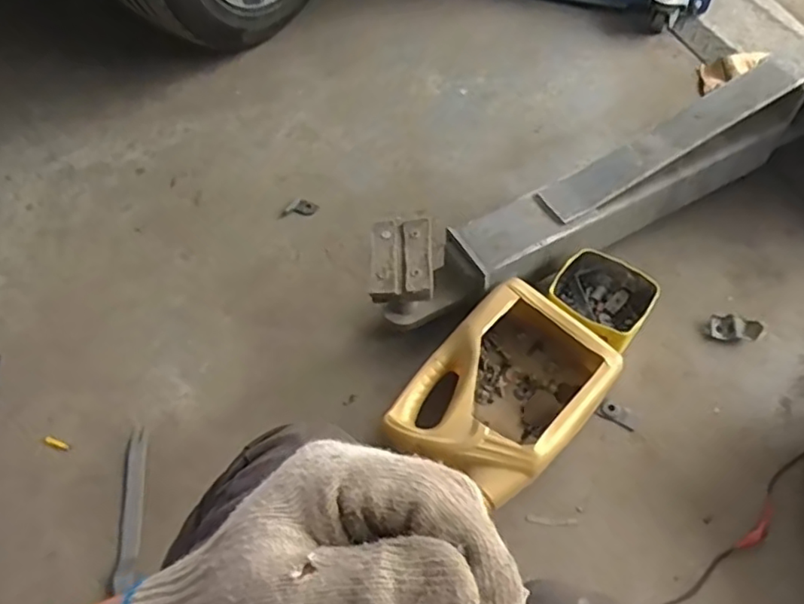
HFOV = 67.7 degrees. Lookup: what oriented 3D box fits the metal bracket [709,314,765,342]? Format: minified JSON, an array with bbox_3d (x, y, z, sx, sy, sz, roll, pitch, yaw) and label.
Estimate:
[{"bbox_3d":[0.504,0.039,0.906,0.069,0.023,0.037,6,58,6],"label":"metal bracket"}]

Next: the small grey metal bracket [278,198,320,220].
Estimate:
[{"bbox_3d":[-0.179,-0.157,1.047,0.044,0.011,0.061,31,64,20],"label":"small grey metal bracket"}]

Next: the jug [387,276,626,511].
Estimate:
[{"bbox_3d":[0.141,0.125,0.819,0.287,0.103,0.204,-41,64,-21],"label":"jug"}]

